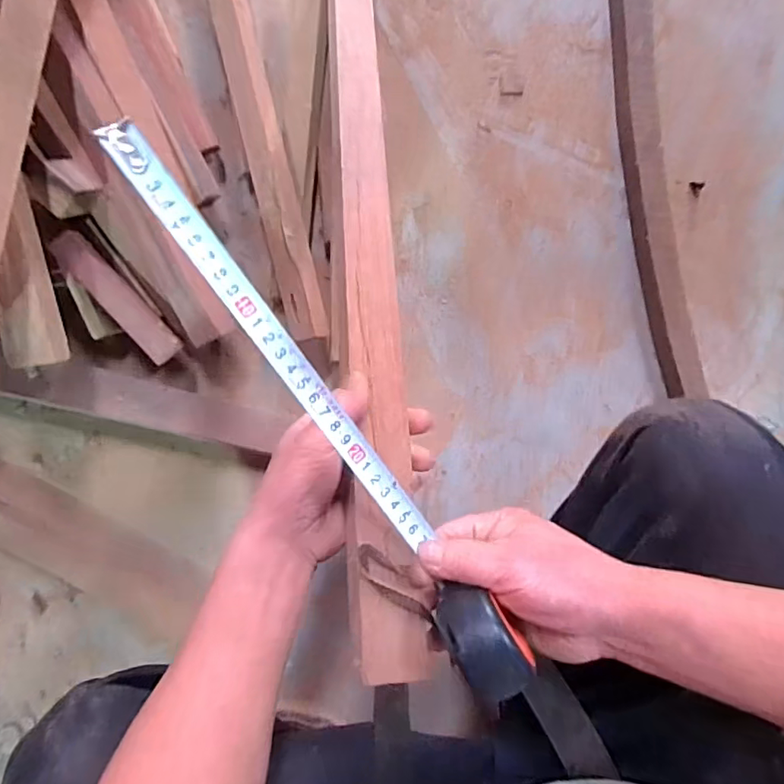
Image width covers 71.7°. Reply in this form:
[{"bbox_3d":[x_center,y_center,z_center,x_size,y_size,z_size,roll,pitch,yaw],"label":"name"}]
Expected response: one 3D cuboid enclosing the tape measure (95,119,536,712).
[{"bbox_3d":[-0.033,0.018,0.293,0.034,0.049,0.341,-35,97,-6],"label":"tape measure"}]

